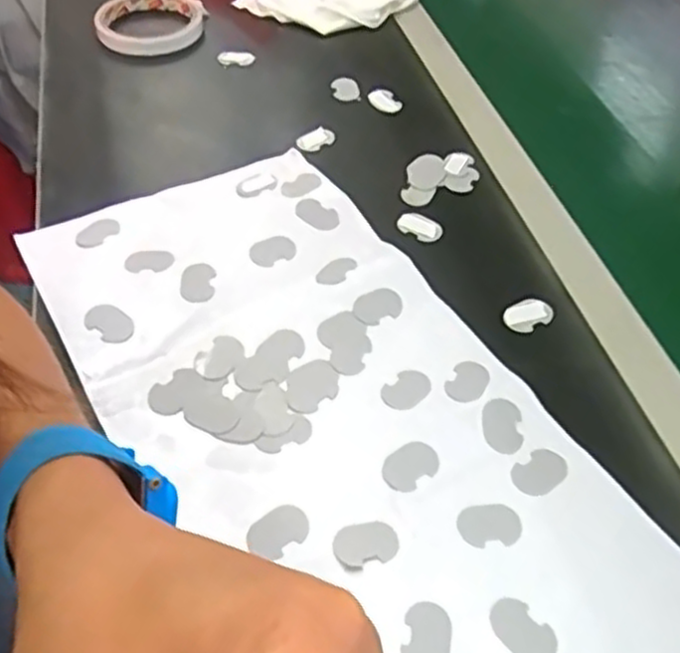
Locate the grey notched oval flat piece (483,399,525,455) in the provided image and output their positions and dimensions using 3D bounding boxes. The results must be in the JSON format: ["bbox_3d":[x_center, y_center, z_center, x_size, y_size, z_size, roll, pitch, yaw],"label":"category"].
[{"bbox_3d":[0.082,0.051,0.376,0.020,0.004,0.029,5,61,2],"label":"grey notched oval flat piece"}]

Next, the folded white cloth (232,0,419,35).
[{"bbox_3d":[-0.012,-0.300,0.675,0.147,0.022,0.095,18,49,10],"label":"folded white cloth"}]

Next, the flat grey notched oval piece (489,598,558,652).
[{"bbox_3d":[0.076,0.125,0.306,0.018,0.004,0.029,-28,56,-27],"label":"flat grey notched oval piece"}]

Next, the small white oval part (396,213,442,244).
[{"bbox_3d":[0.051,-0.064,0.481,0.030,0.005,0.018,32,53,22],"label":"small white oval part"}]

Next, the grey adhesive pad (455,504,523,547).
[{"bbox_3d":[0.068,0.090,0.339,0.028,0.004,0.020,0,48,-6],"label":"grey adhesive pad"}]

